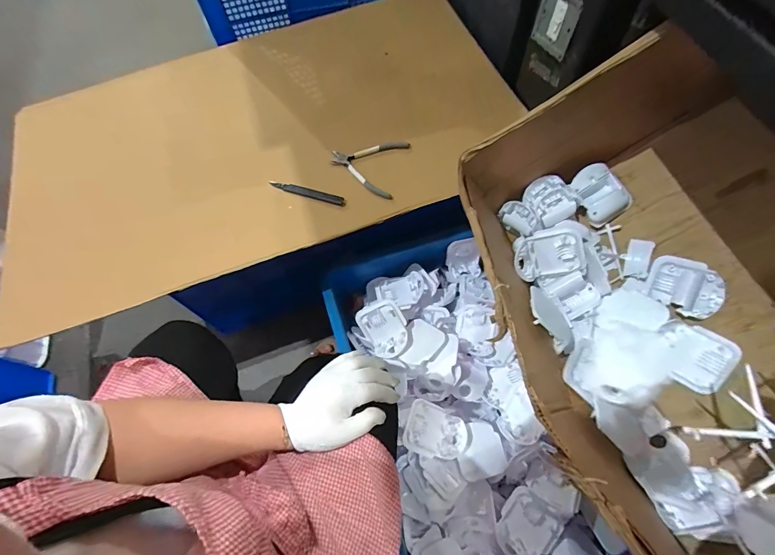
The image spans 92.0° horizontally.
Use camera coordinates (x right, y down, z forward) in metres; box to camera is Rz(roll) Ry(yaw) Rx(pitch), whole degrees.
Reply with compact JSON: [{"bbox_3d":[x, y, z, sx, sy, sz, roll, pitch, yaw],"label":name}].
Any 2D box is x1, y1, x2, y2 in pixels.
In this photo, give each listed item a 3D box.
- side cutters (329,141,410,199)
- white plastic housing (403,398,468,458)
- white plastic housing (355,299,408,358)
[{"bbox_3d":[-0.037,-0.214,0.697,0.134,0.018,0.125,16,67,11],"label":"side cutters"},{"bbox_3d":[0.088,0.276,0.670,0.107,0.025,0.085,18,68,12],"label":"white plastic housing"},{"bbox_3d":[-0.008,0.102,0.736,0.086,0.030,0.104,-24,93,12],"label":"white plastic housing"}]

